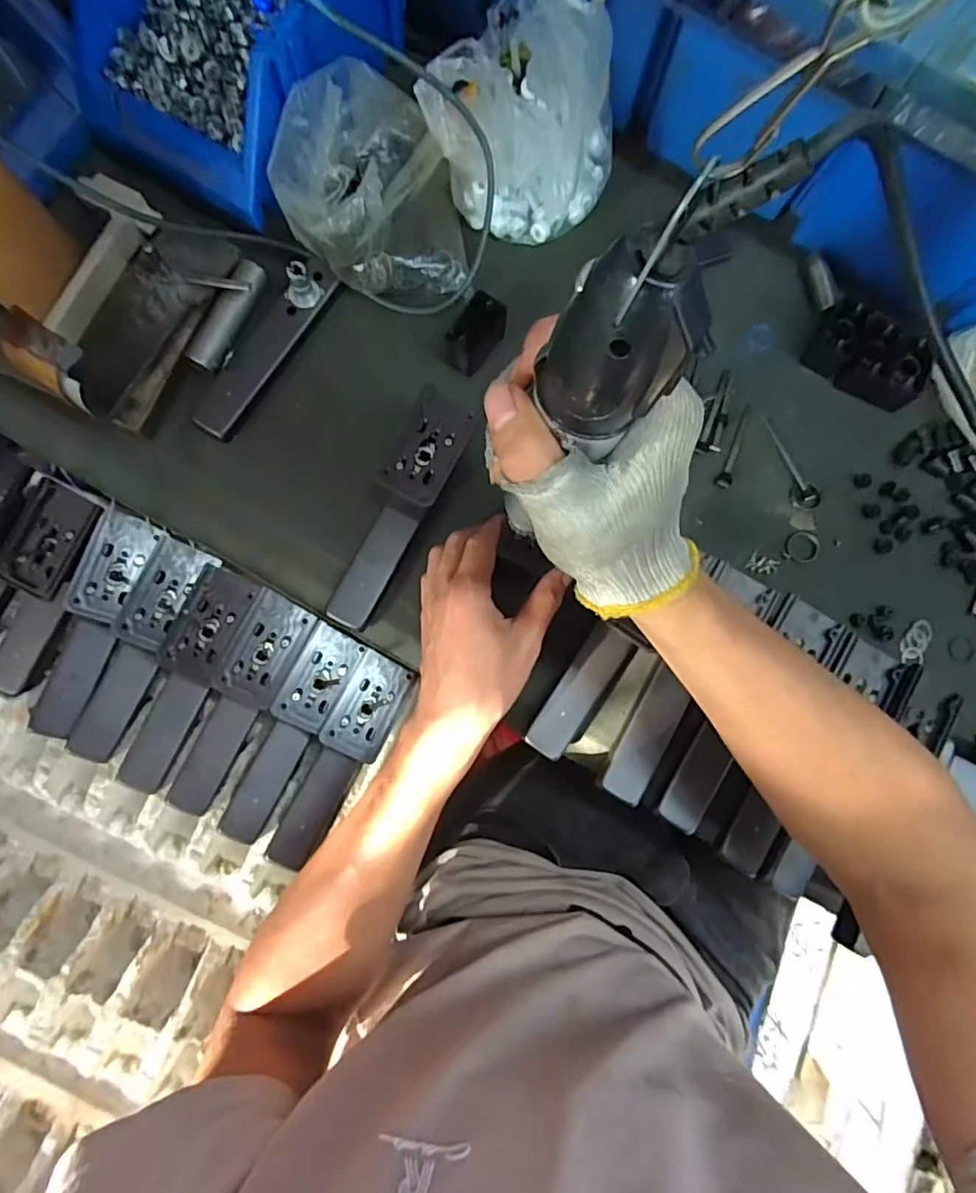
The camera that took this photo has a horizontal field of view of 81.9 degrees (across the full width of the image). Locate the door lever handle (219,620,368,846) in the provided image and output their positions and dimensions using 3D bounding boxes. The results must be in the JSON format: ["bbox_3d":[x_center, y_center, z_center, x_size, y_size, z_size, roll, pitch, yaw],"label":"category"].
[{"bbox_3d":[-0.159,0.111,0.457,0.043,0.041,0.180,29,84,2],"label":"door lever handle"}]

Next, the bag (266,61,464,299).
[{"bbox_3d":[-0.090,-0.310,0.425,0.131,0.075,0.123,-13,85,-3],"label":"bag"}]

